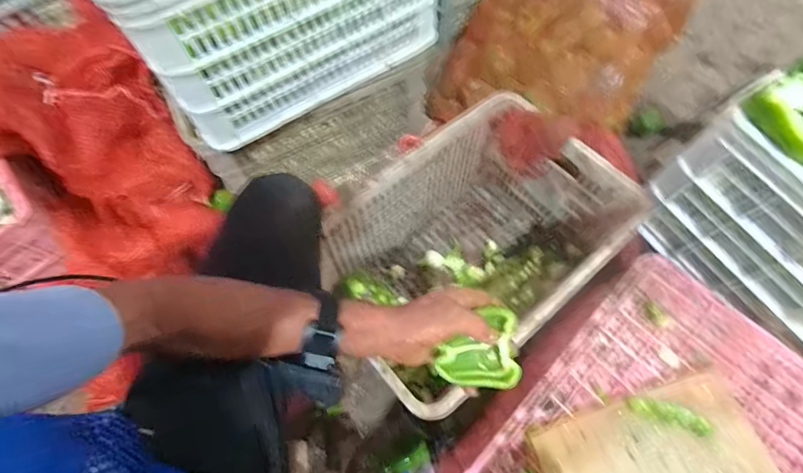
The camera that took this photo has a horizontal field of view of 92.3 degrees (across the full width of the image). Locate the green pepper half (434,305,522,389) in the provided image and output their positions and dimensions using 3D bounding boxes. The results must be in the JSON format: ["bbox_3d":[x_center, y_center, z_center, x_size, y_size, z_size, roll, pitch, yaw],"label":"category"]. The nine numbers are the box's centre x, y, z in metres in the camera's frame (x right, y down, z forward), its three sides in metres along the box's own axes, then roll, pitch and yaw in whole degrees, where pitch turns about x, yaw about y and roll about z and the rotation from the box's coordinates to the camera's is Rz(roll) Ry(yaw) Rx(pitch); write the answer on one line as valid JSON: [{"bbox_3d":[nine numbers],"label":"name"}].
[{"bbox_3d":[0.080,0.120,0.415,0.087,0.033,0.080,-2,66,0],"label":"green pepper half"}]

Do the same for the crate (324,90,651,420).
[{"bbox_3d":[0.140,0.022,0.767,0.463,0.287,0.350,-37,71,-14],"label":"crate"}]

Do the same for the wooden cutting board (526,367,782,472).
[{"bbox_3d":[0.336,0.307,0.495,0.280,0.020,0.188,-16,67,-6],"label":"wooden cutting board"}]

